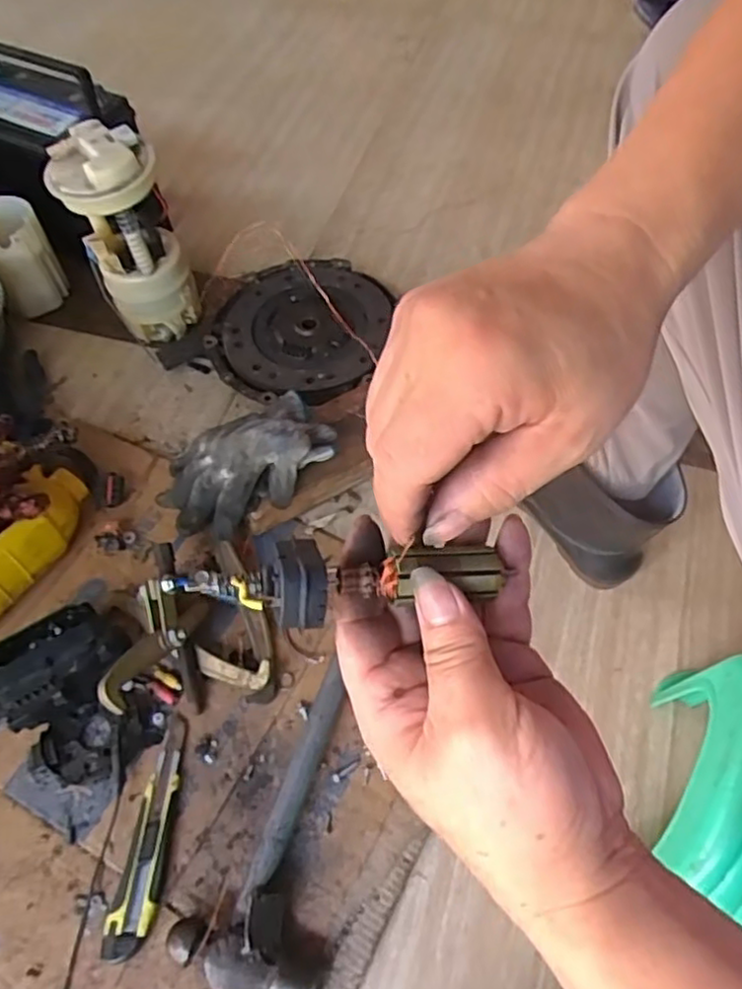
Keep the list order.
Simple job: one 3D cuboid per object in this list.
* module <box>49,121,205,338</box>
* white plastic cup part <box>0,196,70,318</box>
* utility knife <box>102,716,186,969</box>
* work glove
[{"bbox_3d":[-0.293,-0.308,0.850,0.112,0.241,0.123,-27,63,-13],"label":"module"},{"bbox_3d":[-0.485,-0.321,0.947,0.099,0.122,0.110,-31,64,-15],"label":"white plastic cup part"},{"bbox_3d":[-0.191,0.293,0.606,0.037,0.019,0.191,4,61,5],"label":"utility knife"},{"bbox_3d":[-0.136,-0.035,0.738,0.188,0.083,0.122,-28,63,-13],"label":"work glove"}]

